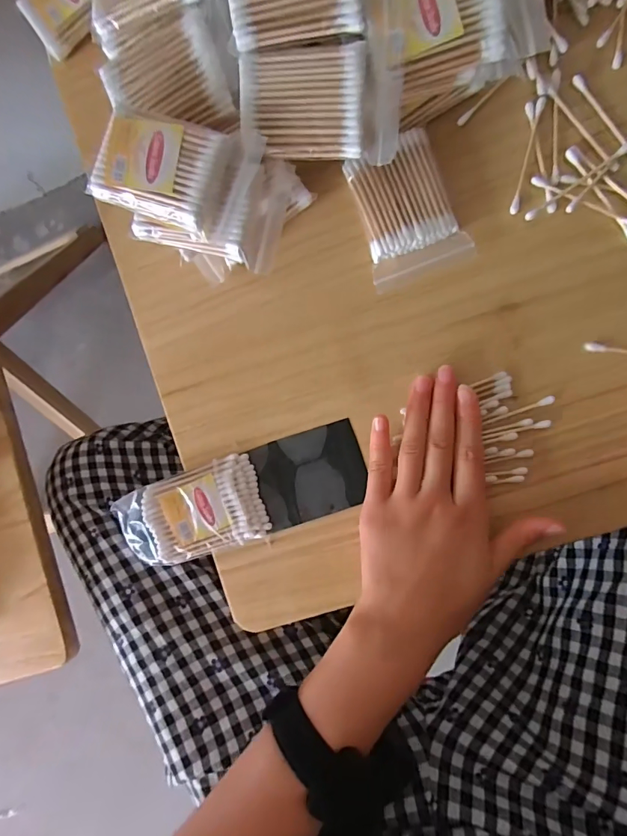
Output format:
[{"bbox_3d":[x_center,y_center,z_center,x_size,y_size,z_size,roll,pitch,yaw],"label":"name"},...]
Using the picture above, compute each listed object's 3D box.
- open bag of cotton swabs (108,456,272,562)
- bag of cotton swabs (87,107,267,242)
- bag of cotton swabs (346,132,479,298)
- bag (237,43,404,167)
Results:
[{"bbox_3d":[-0.088,0.069,0.319,0.103,0.018,0.061,-18,88,9],"label":"open bag of cotton swabs"},{"bbox_3d":[-0.078,-0.145,0.252,0.085,0.019,0.062,23,93,10],"label":"bag of cotton swabs"},{"bbox_3d":[0.059,-0.136,0.289,0.062,0.012,0.087,-22,88,9],"label":"bag of cotton swabs"},{"bbox_3d":[0.004,-0.177,0.251,0.090,0.023,0.054,5,90,10],"label":"bag"}]

